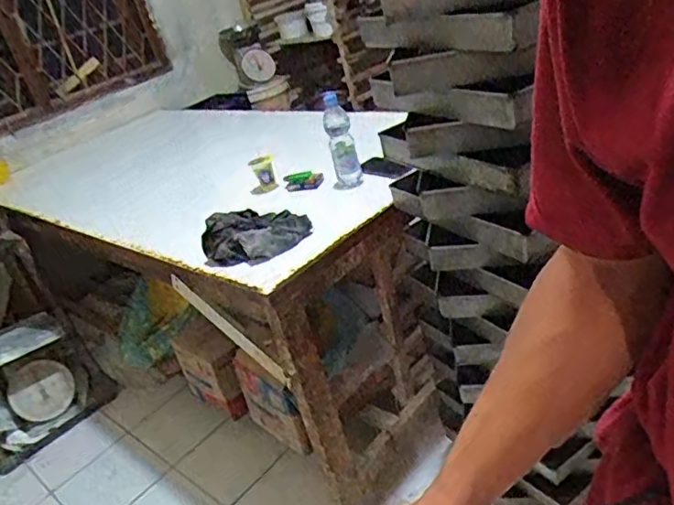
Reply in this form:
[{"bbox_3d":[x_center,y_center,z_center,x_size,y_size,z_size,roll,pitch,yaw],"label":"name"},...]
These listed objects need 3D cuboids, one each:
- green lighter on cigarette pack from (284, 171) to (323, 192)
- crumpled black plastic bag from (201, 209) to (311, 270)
[{"bbox_3d":[-0.086,-0.186,1.533,0.099,0.032,0.053,-18,28,-5],"label":"green lighter on cigarette pack"},{"bbox_3d":[-0.185,-0.041,1.327,0.231,0.076,0.149,-18,28,-5],"label":"crumpled black plastic bag"}]

